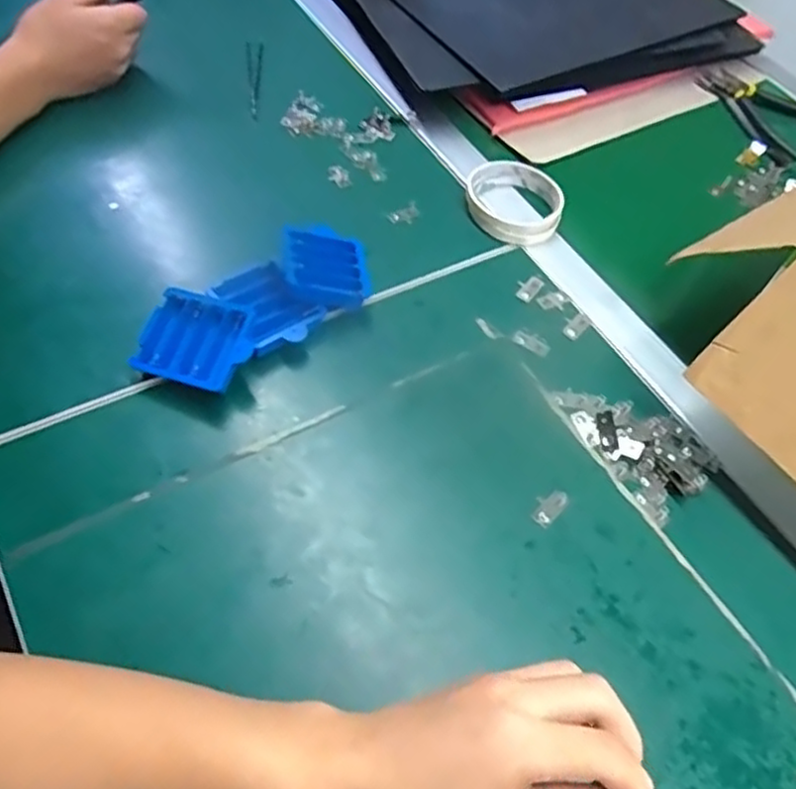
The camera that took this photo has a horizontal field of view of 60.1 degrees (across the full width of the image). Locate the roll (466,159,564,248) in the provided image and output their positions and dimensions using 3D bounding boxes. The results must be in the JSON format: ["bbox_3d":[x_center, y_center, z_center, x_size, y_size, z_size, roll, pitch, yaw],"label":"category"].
[{"bbox_3d":[0.103,-0.174,0.618,0.084,0.015,0.093,4,55,-5],"label":"roll"}]

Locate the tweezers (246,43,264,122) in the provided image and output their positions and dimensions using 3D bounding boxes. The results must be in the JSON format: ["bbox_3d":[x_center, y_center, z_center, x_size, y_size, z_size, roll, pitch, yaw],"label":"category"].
[{"bbox_3d":[-0.141,-0.314,0.682,0.018,0.006,0.132,-4,56,-10],"label":"tweezers"}]

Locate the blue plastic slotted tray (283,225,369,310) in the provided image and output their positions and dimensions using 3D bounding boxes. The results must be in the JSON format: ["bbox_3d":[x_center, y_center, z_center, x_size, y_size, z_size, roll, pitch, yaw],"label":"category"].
[{"bbox_3d":[-0.055,-0.100,0.524,0.063,0.009,0.074,9,56,-25],"label":"blue plastic slotted tray"}]

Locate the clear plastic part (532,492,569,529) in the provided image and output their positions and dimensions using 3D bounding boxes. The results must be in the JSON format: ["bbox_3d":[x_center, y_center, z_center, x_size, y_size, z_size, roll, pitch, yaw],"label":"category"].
[{"bbox_3d":[0.102,0.074,0.460,0.018,0.004,0.030,39,60,18],"label":"clear plastic part"}]

